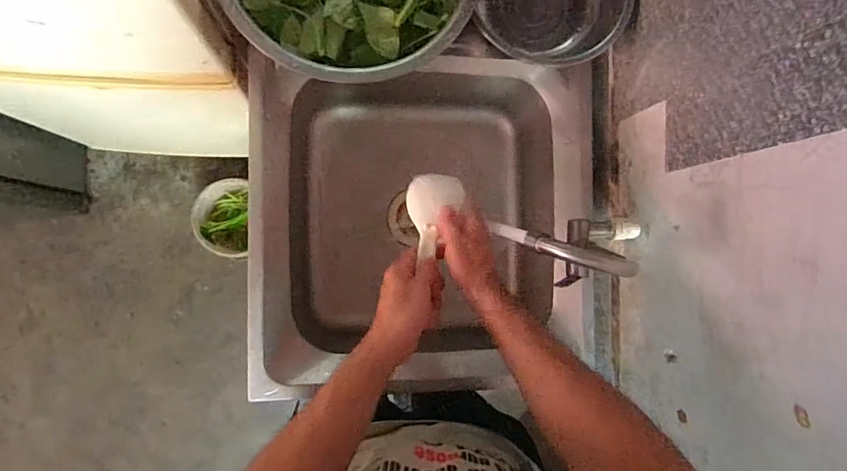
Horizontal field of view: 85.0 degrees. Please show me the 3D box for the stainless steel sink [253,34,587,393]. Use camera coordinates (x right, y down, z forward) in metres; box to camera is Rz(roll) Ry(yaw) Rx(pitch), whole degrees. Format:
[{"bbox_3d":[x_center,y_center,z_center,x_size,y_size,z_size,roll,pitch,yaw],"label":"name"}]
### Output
[{"bbox_3d":[-0.007,-0.038,0.760,0.491,0.195,0.473,-1,89,-9],"label":"stainless steel sink"}]

